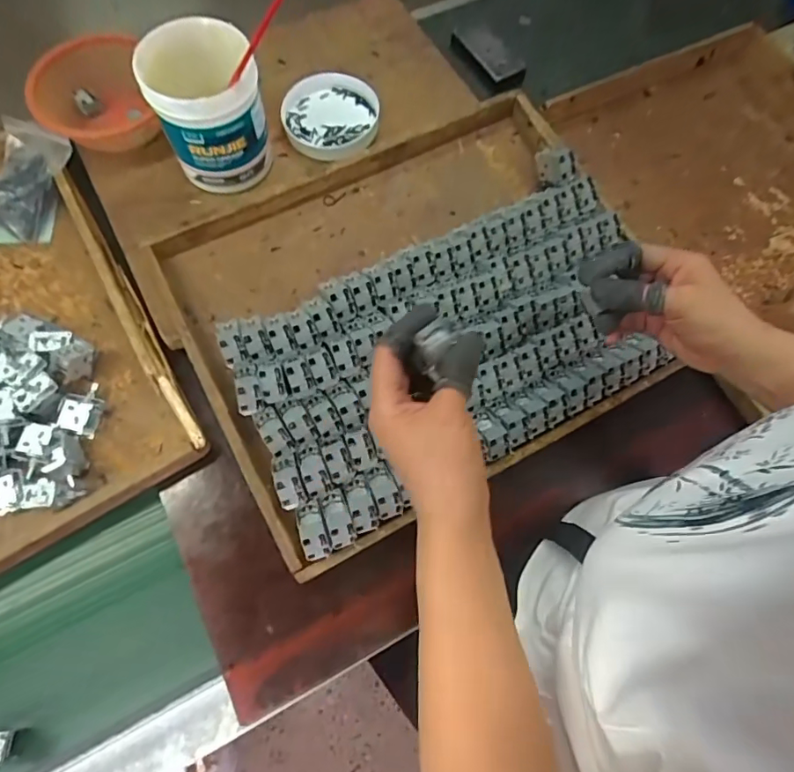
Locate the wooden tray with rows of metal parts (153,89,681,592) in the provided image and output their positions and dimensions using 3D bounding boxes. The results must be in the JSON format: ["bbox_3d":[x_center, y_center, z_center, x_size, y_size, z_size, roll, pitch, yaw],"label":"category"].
[{"bbox_3d":[0.032,-0.096,0.562,0.494,0.056,0.397,-26,71,-11],"label":"wooden tray with rows of metal parts"}]

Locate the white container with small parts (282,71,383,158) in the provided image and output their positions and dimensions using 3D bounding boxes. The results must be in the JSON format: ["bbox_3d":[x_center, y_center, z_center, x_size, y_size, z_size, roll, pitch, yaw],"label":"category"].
[{"bbox_3d":[-0.087,-0.358,0.686,0.126,0.034,0.120,21,81,5],"label":"white container with small parts"}]

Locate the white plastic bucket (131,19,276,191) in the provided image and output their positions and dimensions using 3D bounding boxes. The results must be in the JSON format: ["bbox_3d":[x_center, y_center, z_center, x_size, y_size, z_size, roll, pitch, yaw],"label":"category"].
[{"bbox_3d":[-0.213,-0.322,0.591,0.117,0.139,0.132,-20,70,-9],"label":"white plastic bucket"}]

